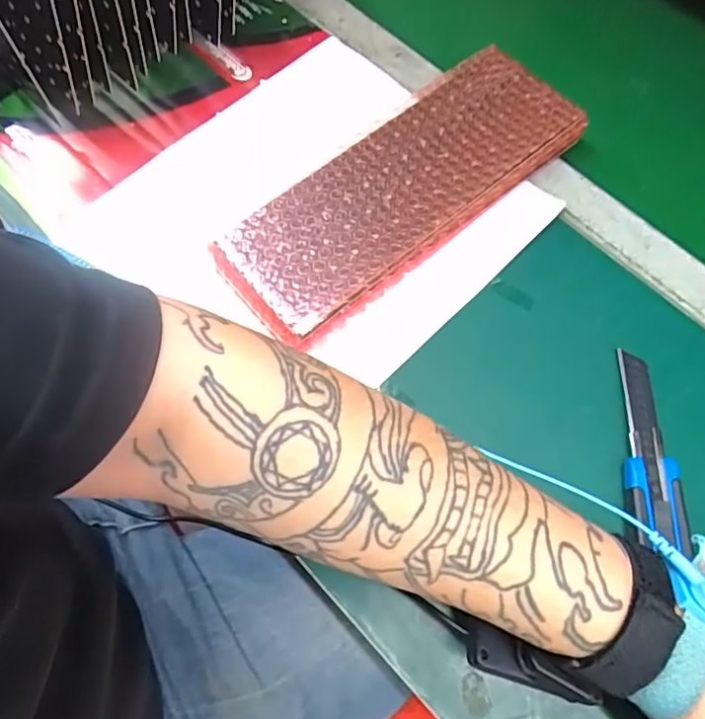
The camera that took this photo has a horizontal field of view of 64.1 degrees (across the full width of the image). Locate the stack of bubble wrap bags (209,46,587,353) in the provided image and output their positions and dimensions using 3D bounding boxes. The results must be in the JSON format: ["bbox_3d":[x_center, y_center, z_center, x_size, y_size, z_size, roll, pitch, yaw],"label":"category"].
[{"bbox_3d":[0.037,-0.126,0.413,0.283,0.021,0.101,-39,73,-14],"label":"stack of bubble wrap bags"}]

